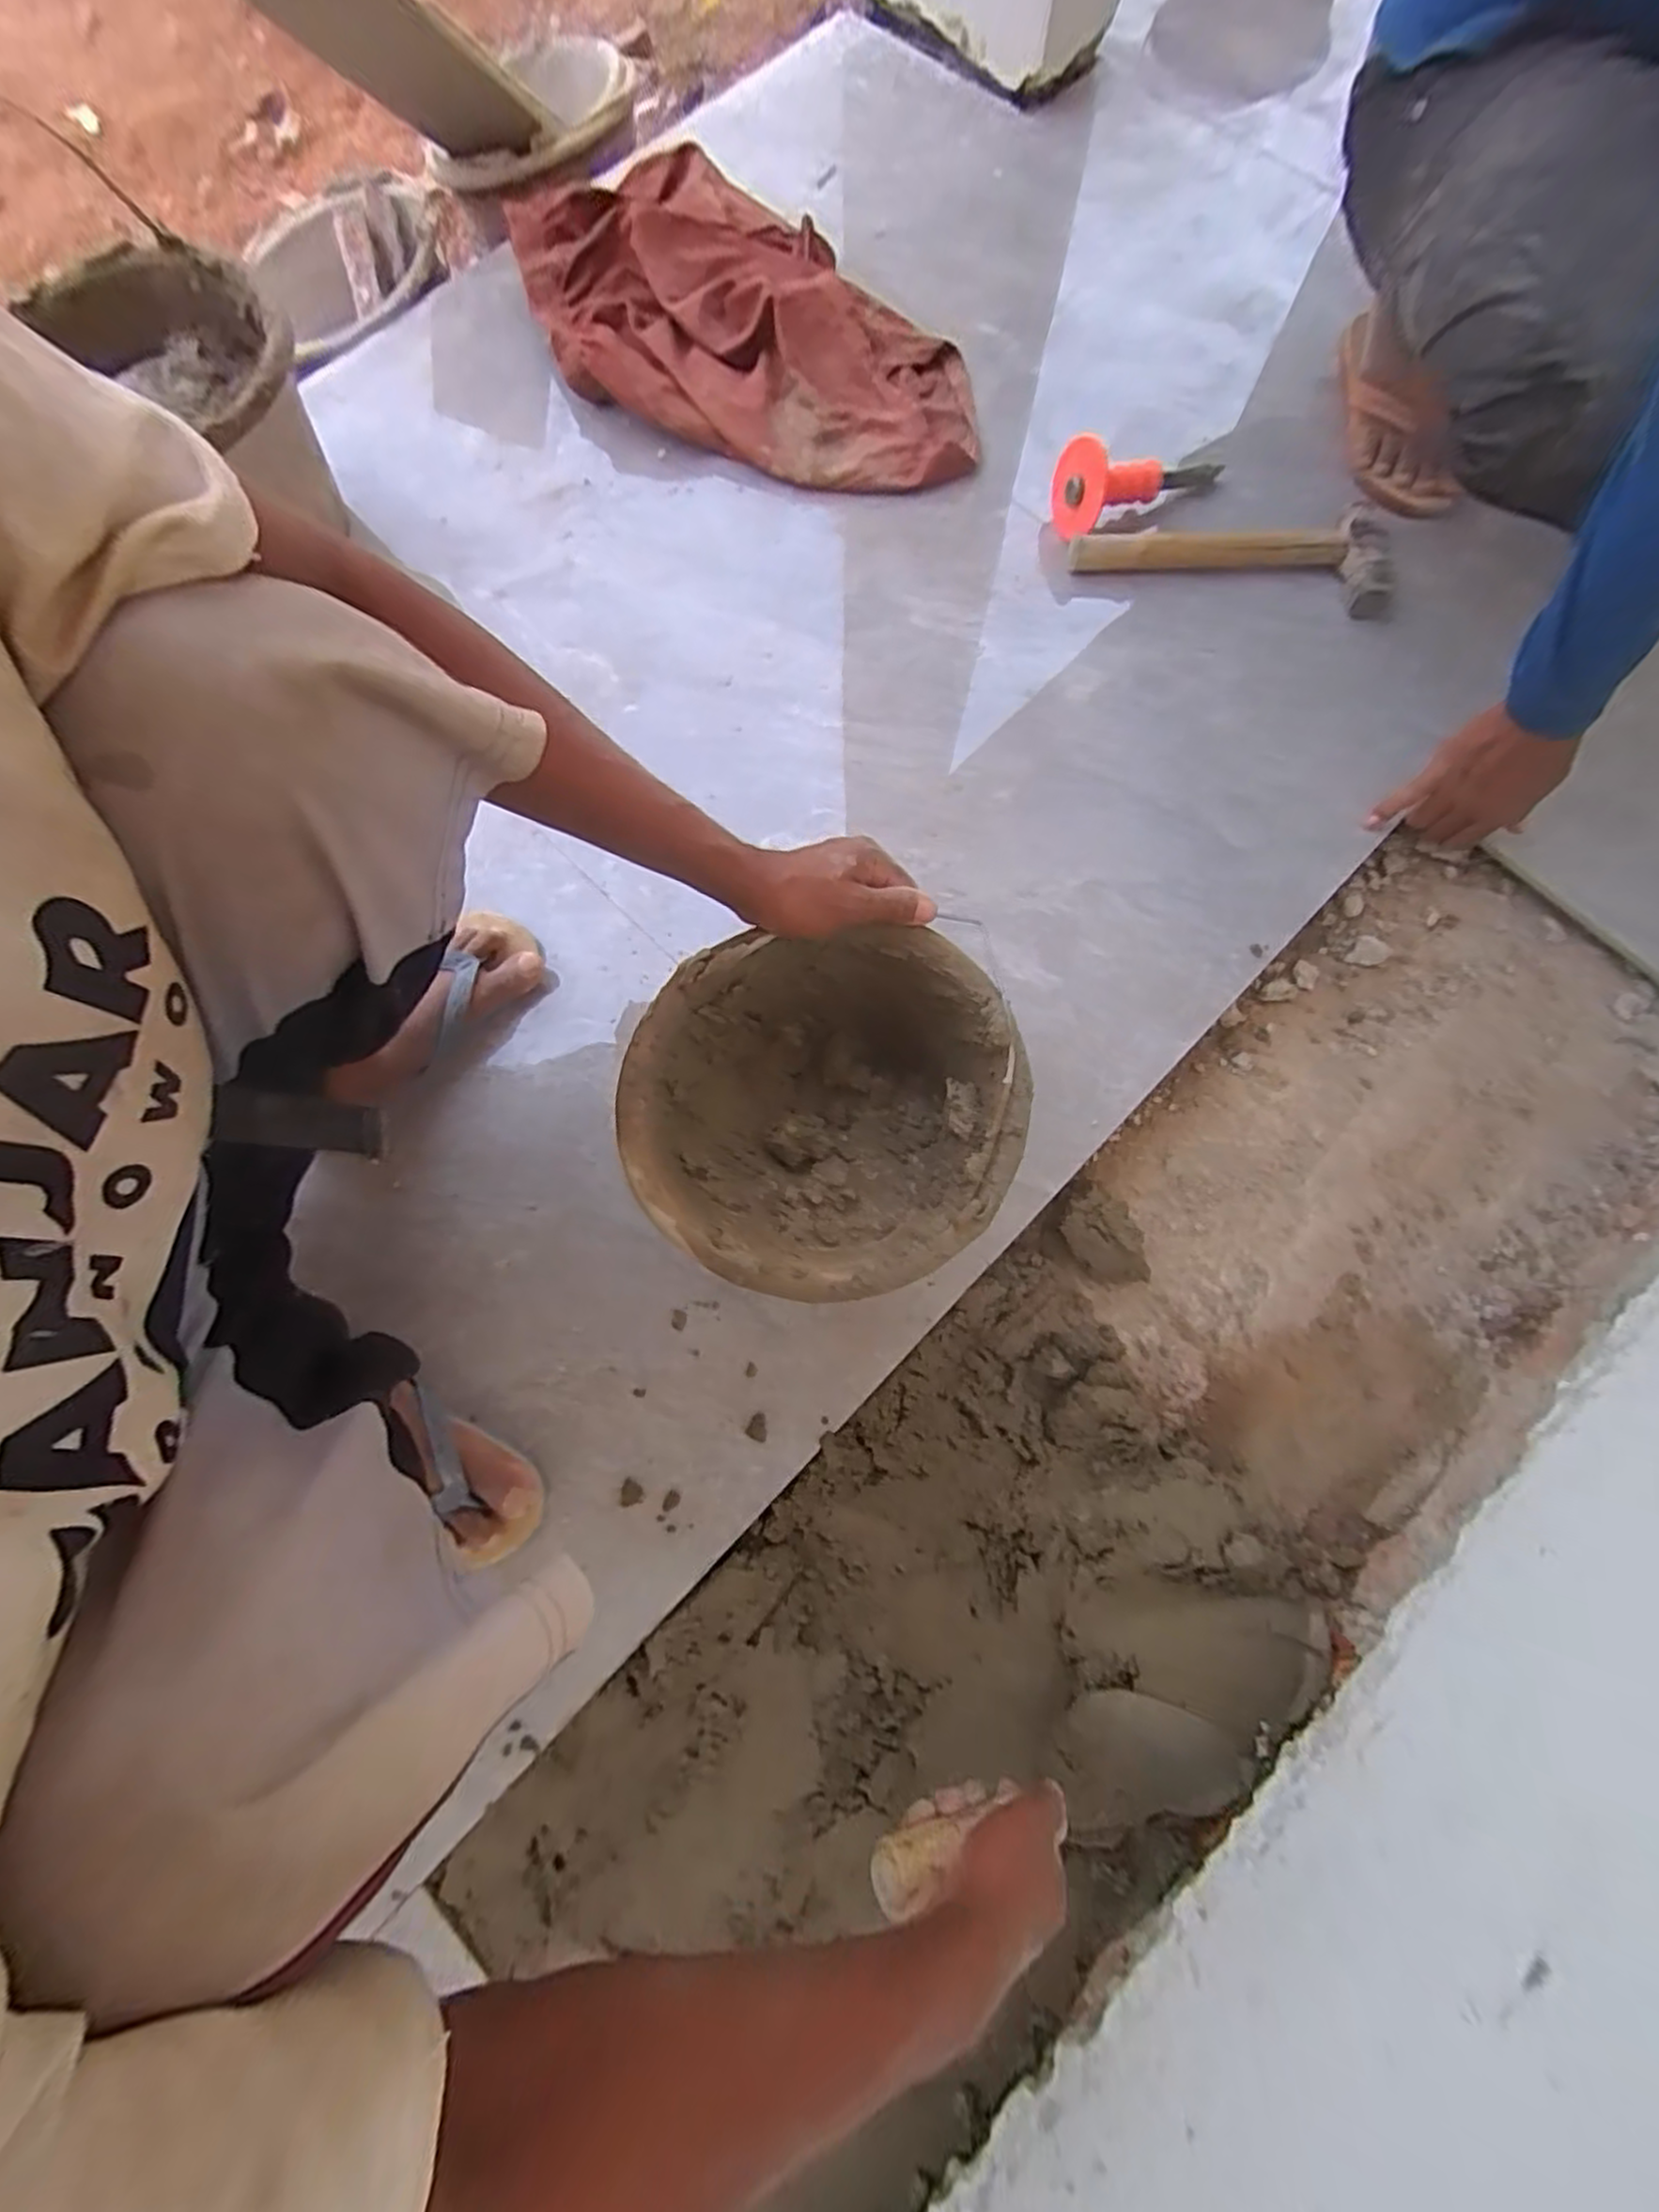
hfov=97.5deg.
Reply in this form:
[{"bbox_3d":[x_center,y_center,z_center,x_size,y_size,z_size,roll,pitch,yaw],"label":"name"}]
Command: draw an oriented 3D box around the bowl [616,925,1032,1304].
[{"bbox_3d":[-0.003,0.011,0.519,0.249,0.123,0.228,0,78,1],"label":"bowl"}]

